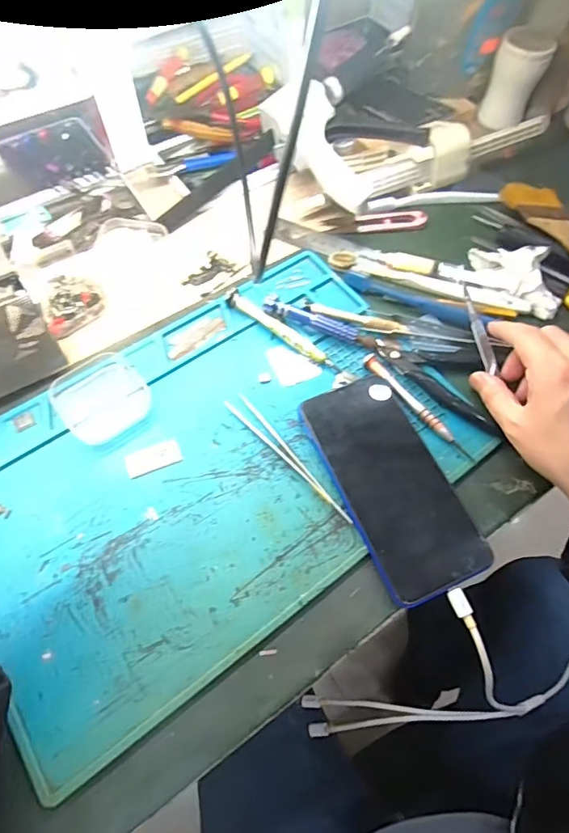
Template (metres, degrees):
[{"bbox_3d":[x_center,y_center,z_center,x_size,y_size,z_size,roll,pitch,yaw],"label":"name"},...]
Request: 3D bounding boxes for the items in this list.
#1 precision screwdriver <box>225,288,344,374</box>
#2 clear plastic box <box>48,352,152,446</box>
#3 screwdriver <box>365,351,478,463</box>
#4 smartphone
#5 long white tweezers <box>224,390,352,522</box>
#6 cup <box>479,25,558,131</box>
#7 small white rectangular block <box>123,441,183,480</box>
[{"bbox_3d":[-0.002,-0.071,0.401,0.117,0.016,0.012,35,67,16],"label":"precision screwdriver"},{"bbox_3d":[-0.143,-0.016,0.375,0.063,0.014,0.072,-37,69,-18],"label":"clear plastic box"},{"bbox_3d":[0.105,-0.009,0.377,0.012,0.008,0.114,-36,69,-18],"label":"screwdriver"},{"bbox_3d":[0.076,0.046,0.347,0.074,0.014,0.160,-21,65,-12],"label":"smartphone"},{"bbox_3d":[0.003,0.028,0.359,0.016,0.007,0.131,-39,70,-19],"label":"long white tweezers"},{"bbox_3d":[0.255,-0.373,0.531,0.051,0.085,0.044,30,66,13],"label":"cup"},{"bbox_3d":[-0.098,0.031,0.357,0.039,0.004,0.019,-21,65,-12],"label":"small white rectangular block"}]

